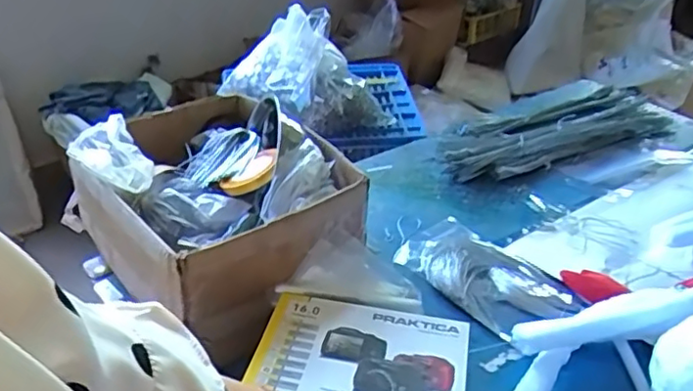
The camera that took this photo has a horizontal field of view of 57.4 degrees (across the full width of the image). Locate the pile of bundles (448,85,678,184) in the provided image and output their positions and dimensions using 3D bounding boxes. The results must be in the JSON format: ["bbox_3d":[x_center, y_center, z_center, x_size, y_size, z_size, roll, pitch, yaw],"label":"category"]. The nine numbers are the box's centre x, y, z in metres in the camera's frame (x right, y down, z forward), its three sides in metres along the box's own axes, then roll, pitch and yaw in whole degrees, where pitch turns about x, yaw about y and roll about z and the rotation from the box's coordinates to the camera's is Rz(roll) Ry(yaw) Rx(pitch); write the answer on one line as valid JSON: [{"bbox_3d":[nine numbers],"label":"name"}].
[{"bbox_3d":[0.414,-0.133,1.280,0.540,0.043,0.210,-14,36,-22],"label":"pile of bundles"}]

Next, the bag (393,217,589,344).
[{"bbox_3d":[0.201,0.114,0.934,0.154,0.027,0.261,-24,41,-33],"label":"bag"}]

